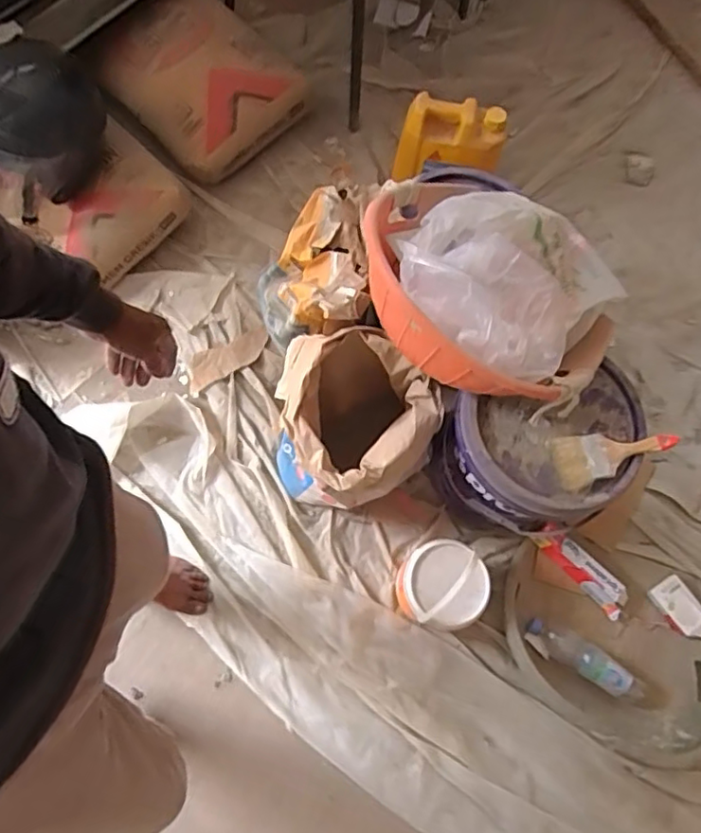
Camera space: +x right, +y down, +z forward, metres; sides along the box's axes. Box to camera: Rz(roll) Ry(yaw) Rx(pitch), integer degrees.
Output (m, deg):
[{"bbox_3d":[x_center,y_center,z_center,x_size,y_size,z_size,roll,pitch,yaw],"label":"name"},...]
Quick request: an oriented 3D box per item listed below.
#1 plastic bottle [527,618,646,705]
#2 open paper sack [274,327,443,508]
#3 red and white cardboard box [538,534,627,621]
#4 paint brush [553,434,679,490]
[{"bbox_3d":[0.474,0.484,1.191,0.262,0.060,0.065,30,74,7],"label":"plastic bottle"},{"bbox_3d":[-0.016,0.013,1.167,0.289,0.354,0.307,-36,77,-12],"label":"open paper sack"},{"bbox_3d":[0.488,0.324,1.261,0.224,0.044,0.060,44,76,11],"label":"red and white cardboard box"},{"bbox_3d":[0.436,0.066,0.990,0.198,0.036,0.088,-5,73,-5],"label":"paint brush"}]

